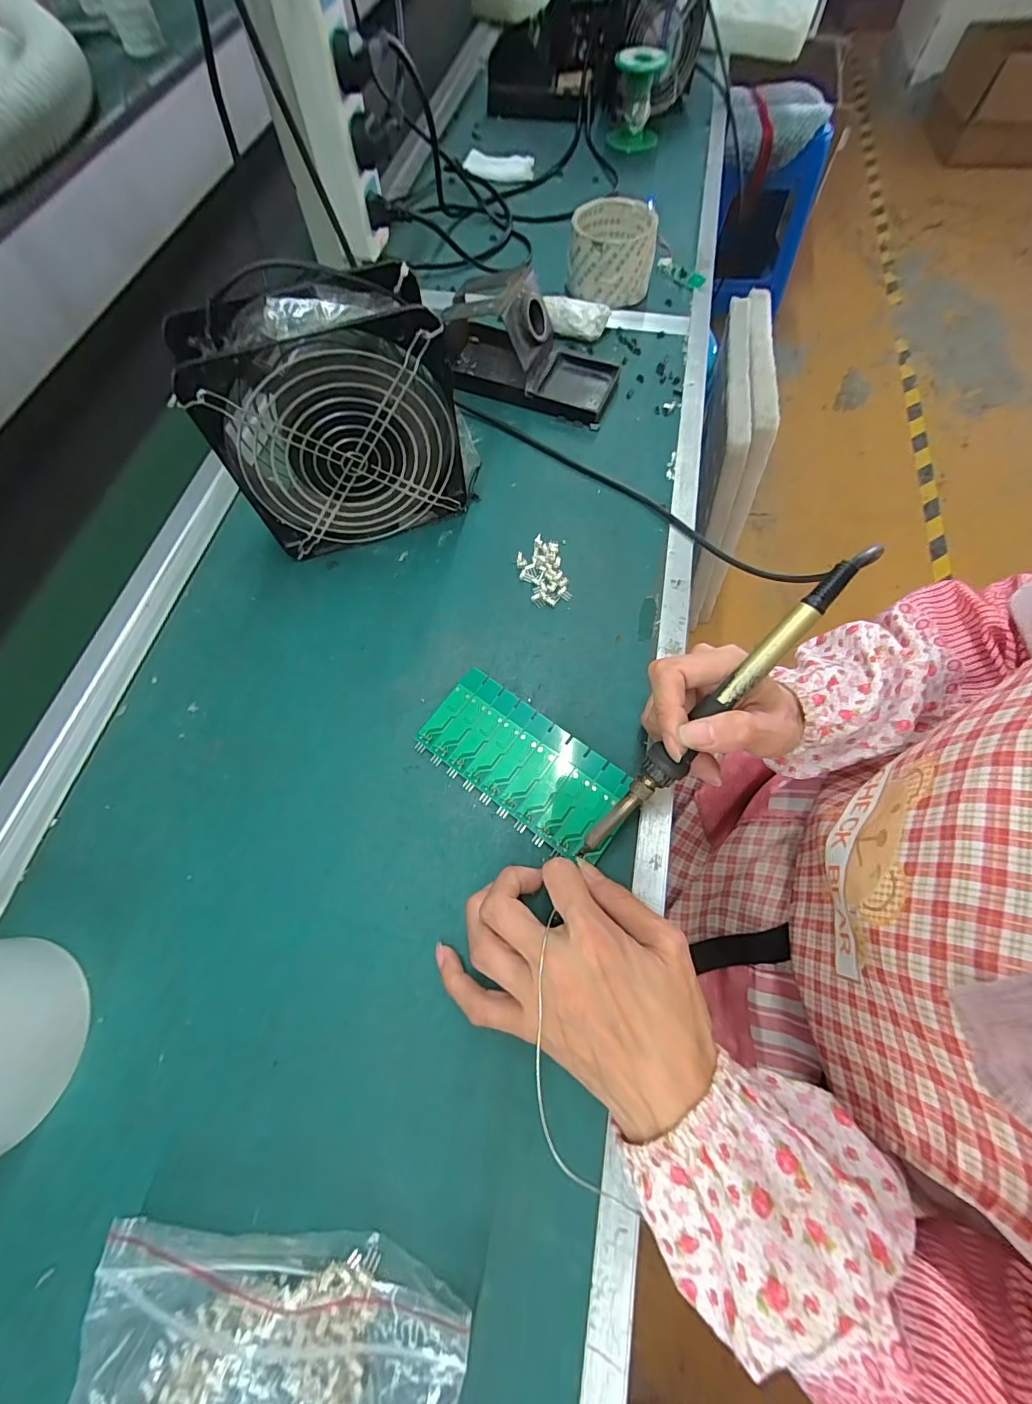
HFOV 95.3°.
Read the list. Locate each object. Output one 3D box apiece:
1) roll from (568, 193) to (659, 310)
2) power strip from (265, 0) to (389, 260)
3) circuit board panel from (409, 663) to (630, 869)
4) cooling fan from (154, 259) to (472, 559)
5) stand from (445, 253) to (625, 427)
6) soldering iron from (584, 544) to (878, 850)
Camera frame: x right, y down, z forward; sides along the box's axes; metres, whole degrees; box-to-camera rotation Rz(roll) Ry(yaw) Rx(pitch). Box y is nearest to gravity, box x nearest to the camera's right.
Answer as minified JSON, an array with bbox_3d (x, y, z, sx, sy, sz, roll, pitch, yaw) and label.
[{"bbox_3d":[0.098,-0.457,0.480,0.082,0.057,0.087,-1,67,1],"label":"roll"},{"bbox_3d":[-0.149,-0.488,0.360,0.053,0.214,0.033,-17,68,-6],"label":"power strip"},{"bbox_3d":[0.006,0.038,0.302,0.136,0.008,0.061,36,73,14],"label":"circuit board panel"},{"bbox_3d":[-0.113,-0.188,0.322,0.159,0.148,0.058,-20,68,-6],"label":"cooling fan"},{"bbox_3d":[0.008,-0.323,0.420,0.165,0.074,0.074,19,69,9],"label":"stand"},{"bbox_3d":[0.101,0.008,0.248,0.019,0.015,0.212,42,105,17],"label":"soldering iron"}]

